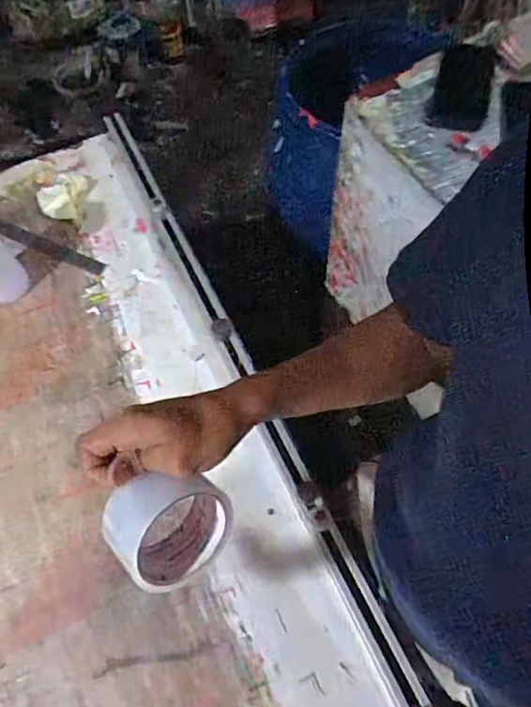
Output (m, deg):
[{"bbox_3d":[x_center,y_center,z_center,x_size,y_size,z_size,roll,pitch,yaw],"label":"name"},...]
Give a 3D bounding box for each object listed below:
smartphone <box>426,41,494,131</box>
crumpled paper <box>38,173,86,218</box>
[{"bbox_3d":[0.293,-0.398,0.790,0.080,0.010,0.162,13,74,16],"label":"smartphone"},{"bbox_3d":[-0.409,-0.324,1.070,0.084,0.029,0.122,2,62,3],"label":"crumpled paper"}]

